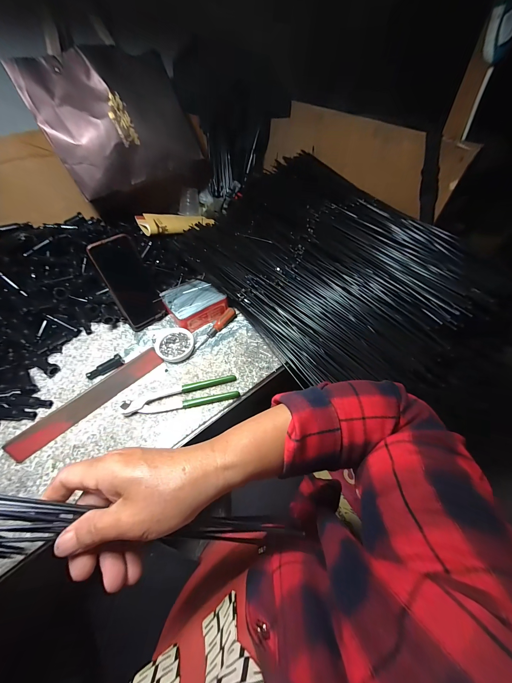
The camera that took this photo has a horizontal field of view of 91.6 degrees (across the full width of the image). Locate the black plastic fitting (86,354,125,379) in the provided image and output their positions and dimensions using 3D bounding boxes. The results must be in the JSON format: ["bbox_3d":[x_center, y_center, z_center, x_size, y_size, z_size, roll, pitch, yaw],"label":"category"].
[{"bbox_3d":[-0.288,0.050,0.475,0.068,0.025,0.017,-28,58,-18],"label":"black plastic fitting"}]

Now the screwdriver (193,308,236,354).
[{"bbox_3d":[-0.086,-0.025,0.524,0.022,0.022,0.123,30,60,21],"label":"screwdriver"}]

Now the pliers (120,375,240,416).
[{"bbox_3d":[-0.131,0.098,0.442,0.196,0.015,0.044,-12,55,-7],"label":"pliers"}]

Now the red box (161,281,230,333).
[{"bbox_3d":[-0.134,-0.084,0.553,0.118,0.043,0.107,-31,59,-19],"label":"red box"}]

